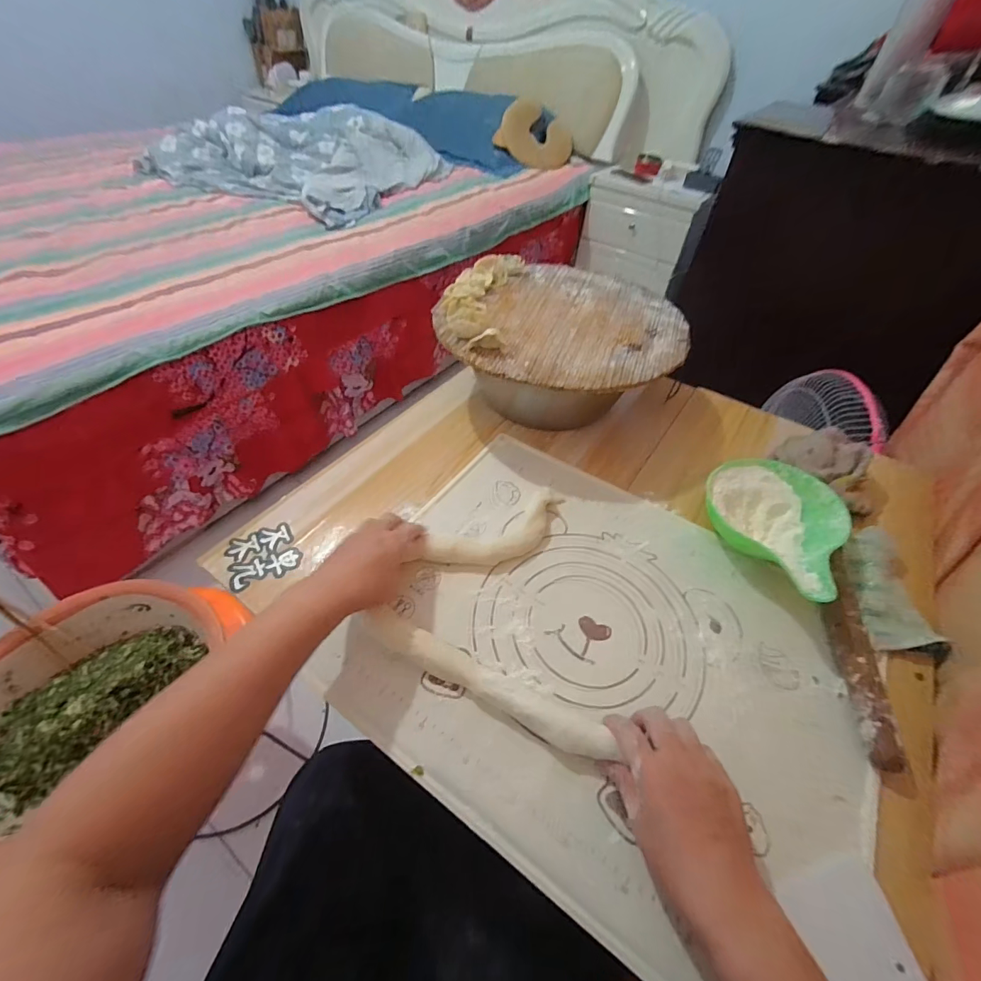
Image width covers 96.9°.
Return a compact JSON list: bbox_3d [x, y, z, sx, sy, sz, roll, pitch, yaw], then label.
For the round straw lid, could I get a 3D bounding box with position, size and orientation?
[{"bbox_3d":[0.116,-0.241,0.626,0.310,0.026,0.342,36,56,24],"label":"round straw lid"}]

